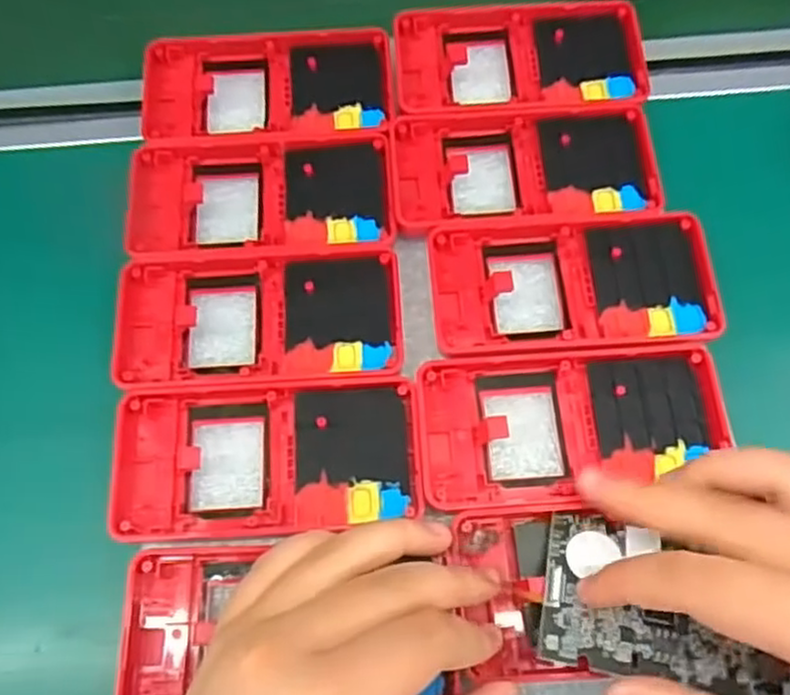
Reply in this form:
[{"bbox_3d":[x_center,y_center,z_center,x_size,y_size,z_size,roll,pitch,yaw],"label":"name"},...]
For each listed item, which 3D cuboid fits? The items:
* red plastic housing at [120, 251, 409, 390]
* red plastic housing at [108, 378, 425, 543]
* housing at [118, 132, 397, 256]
[{"bbox_3d":[-0.059,-0.013,0.315,0.121,0.009,0.059,-3,69,1],"label":"red plastic housing"},{"bbox_3d":[-0.051,0.044,0.291,0.120,0.012,0.060,-4,69,1],"label":"red plastic housing"},{"bbox_3d":[-0.062,-0.072,0.338,0.121,0.011,0.062,-5,69,1],"label":"housing"}]

